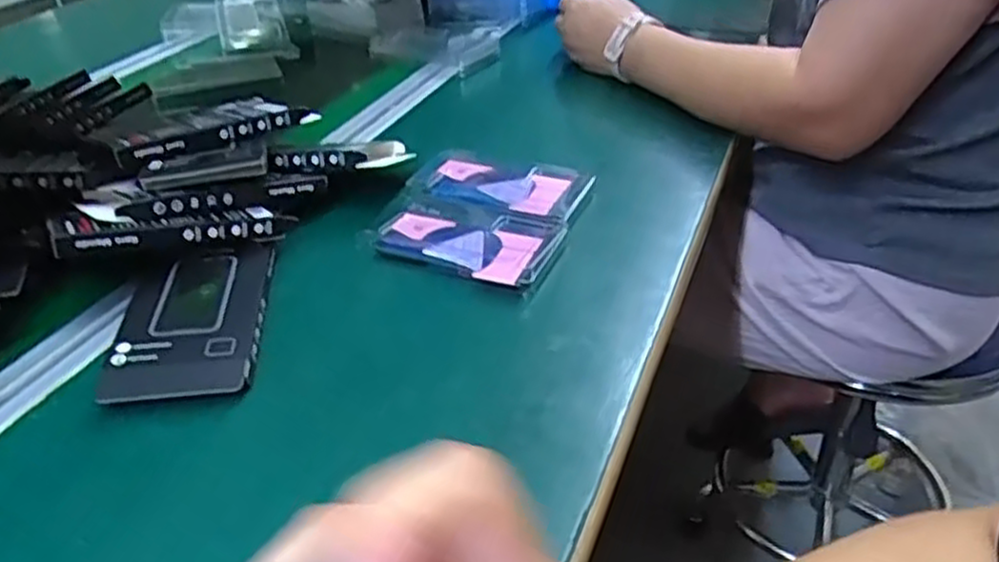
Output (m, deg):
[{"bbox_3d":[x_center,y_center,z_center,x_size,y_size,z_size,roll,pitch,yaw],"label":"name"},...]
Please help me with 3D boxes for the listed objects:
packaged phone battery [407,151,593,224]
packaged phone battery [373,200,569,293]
[{"bbox_3d":[-0.001,-0.076,0.584,0.138,0.010,0.082,16,39,23],"label":"packaged phone battery"},{"bbox_3d":[-0.023,-0.029,0.523,0.125,0.012,0.077,14,38,21],"label":"packaged phone battery"}]

